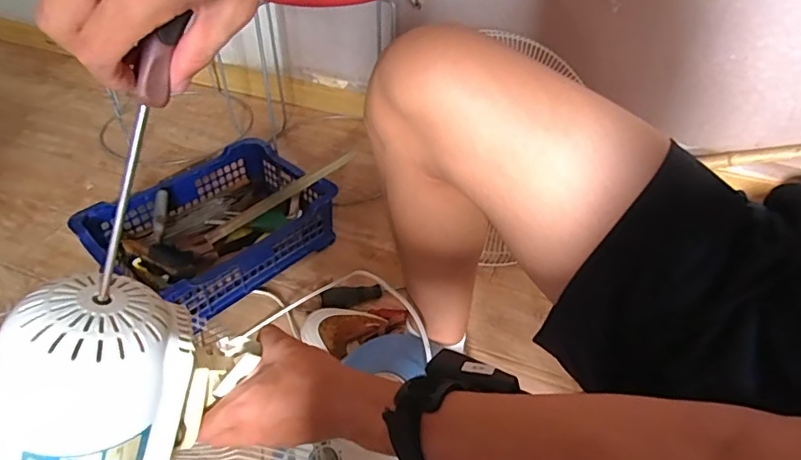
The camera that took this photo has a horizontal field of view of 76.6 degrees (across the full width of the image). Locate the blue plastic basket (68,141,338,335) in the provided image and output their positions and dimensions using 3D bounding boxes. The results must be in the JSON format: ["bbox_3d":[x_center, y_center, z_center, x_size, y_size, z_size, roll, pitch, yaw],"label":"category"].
[{"bbox_3d":[-0.315,-0.001,0.882,0.252,0.114,0.345,31,49,28],"label":"blue plastic basket"}]

